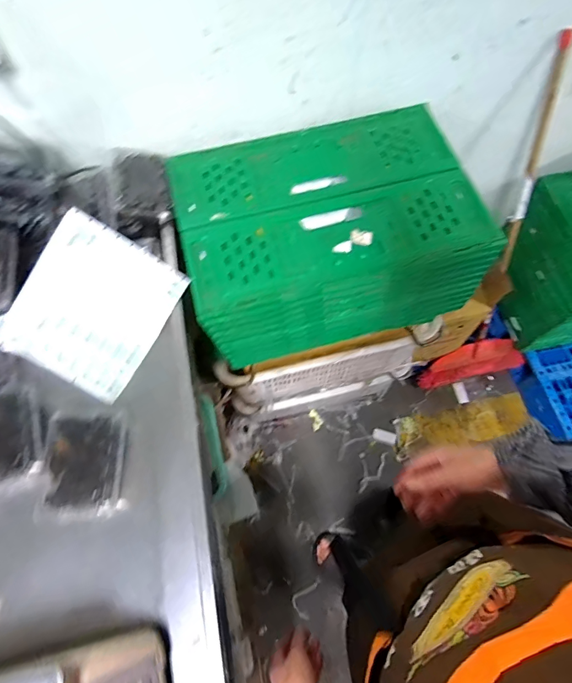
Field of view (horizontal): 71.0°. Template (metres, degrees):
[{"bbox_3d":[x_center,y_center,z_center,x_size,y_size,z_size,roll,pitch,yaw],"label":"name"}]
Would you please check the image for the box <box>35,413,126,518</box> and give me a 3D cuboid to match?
[{"bbox_3d":[-0.342,0.208,0.682,0.128,0.070,0.165,-4,66,-2],"label":"box"}]

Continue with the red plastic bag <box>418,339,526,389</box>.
[{"bbox_3d":[0.675,0.081,1.482,0.364,0.144,0.092,-20,65,15],"label":"red plastic bag"}]

